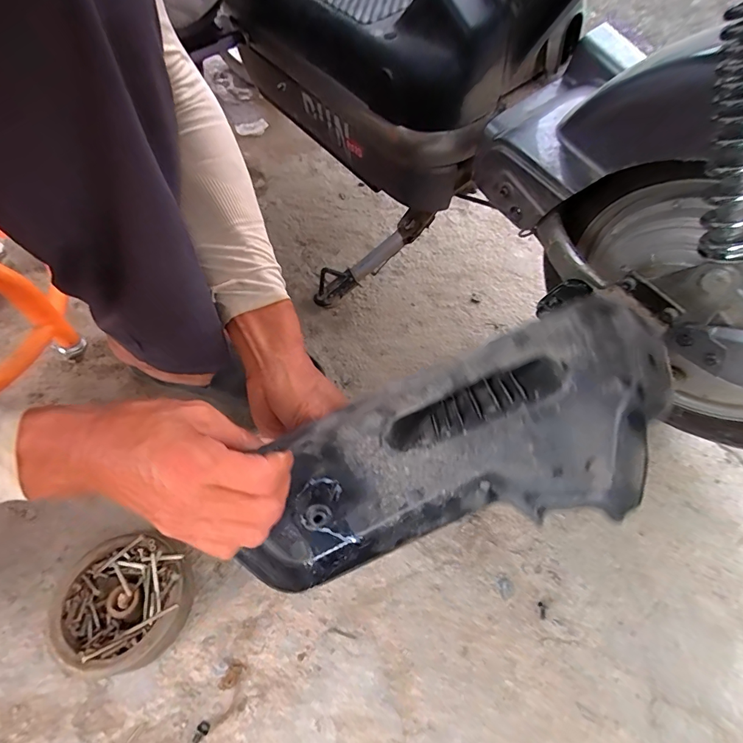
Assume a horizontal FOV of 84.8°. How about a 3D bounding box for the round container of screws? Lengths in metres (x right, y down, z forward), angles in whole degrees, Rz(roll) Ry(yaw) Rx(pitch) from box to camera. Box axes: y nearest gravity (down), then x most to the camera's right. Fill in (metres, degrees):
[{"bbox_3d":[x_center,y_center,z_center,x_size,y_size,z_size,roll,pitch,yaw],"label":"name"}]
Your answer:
[{"bbox_3d":[-0.220,0.210,0.371,0.107,0.056,0.104,2,56,-3],"label":"round container of screws"}]

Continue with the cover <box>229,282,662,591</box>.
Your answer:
[{"bbox_3d":[0.039,0.062,0.313,0.322,0.083,0.140,-21,101,11],"label":"cover"}]

